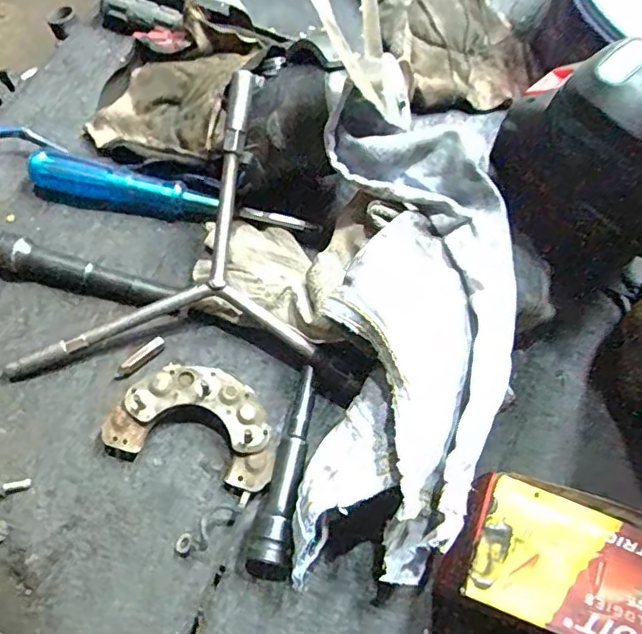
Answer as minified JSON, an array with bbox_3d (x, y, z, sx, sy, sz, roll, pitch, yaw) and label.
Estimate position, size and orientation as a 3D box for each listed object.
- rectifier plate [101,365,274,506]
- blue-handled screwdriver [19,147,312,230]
[{"bbox_3d":[-0.070,0.062,0.331,0.092,0.023,0.060,20,67,4],"label":"rectifier plate"},{"bbox_3d":[-0.101,-0.076,0.387,0.188,0.025,0.021,16,67,2],"label":"blue-handled screwdriver"}]

